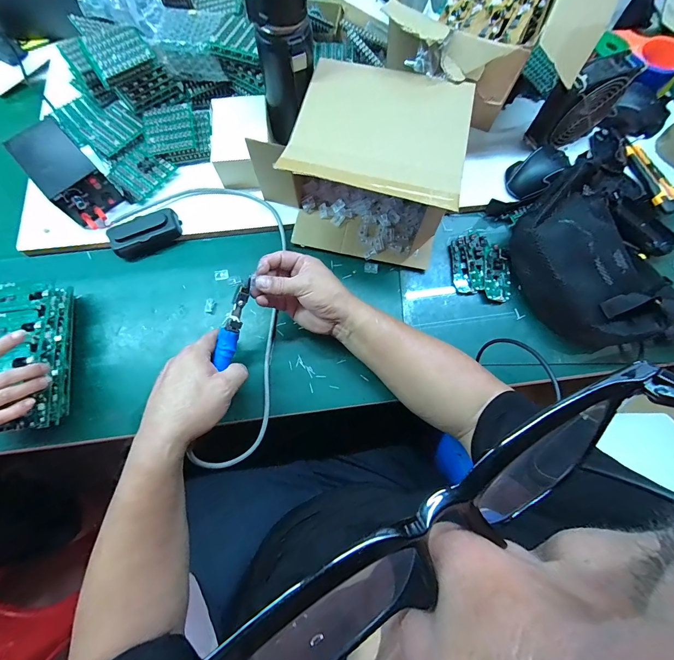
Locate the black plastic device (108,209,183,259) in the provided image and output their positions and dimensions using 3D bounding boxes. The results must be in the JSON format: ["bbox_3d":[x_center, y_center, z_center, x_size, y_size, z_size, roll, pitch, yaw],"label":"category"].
[{"bbox_3d":[-0.302,-0.152,0.528,0.103,0.027,0.053,-21,75,-7],"label":"black plastic device"}]

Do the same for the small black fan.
[{"bbox_3d":[0.392,-0.367,0.528,0.134,0.095,0.054,-27,76,-9],"label":"small black fan"}]

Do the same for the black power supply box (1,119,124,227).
[{"bbox_3d":[-0.415,-0.239,0.513,0.082,0.078,0.147,-40,79,-9],"label":"black power supply box"}]

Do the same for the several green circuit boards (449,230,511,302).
[{"bbox_3d":[0.230,-0.102,0.524,0.088,0.013,0.113,-1,74,-2],"label":"several green circuit boards"}]

